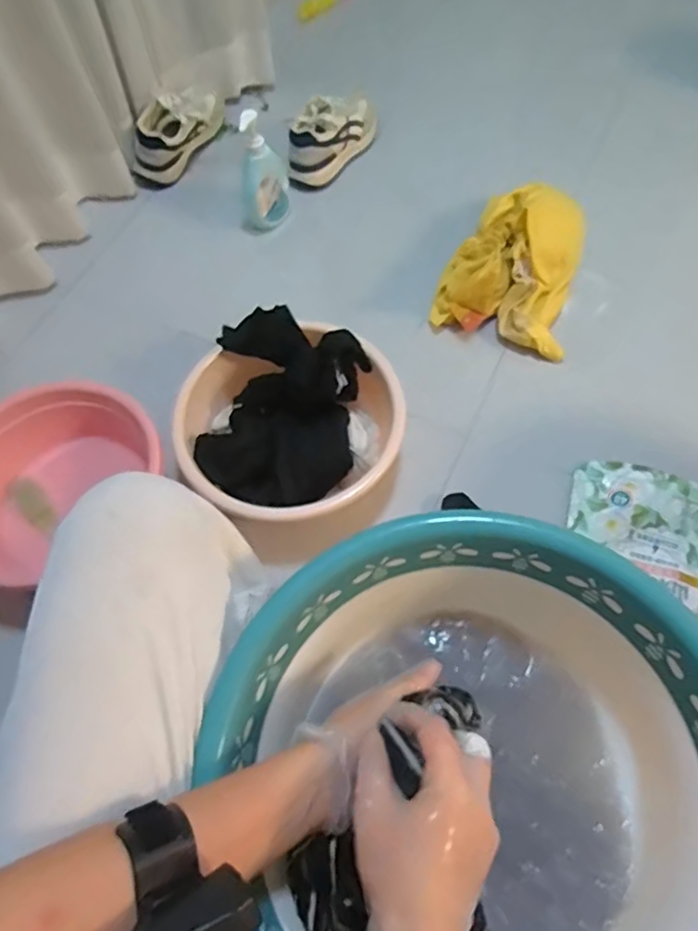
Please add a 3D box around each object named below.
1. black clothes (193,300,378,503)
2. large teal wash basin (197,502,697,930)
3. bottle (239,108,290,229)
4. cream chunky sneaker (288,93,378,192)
[{"bbox_3d":[-0.093,-0.094,0.855,0.209,0.100,0.282,11,64,9],"label":"black clothes"},{"bbox_3d":[0.090,0.227,0.435,0.358,0.137,0.343,-2,63,3],"label":"large teal wash basin"},{"bbox_3d":[-0.155,-0.532,1.082,0.081,0.191,0.081,-11,62,-2],"label":"bottle"},{"bbox_3d":[-0.040,-0.663,1.211,0.090,0.105,0.265,28,68,17],"label":"cream chunky sneaker"}]

